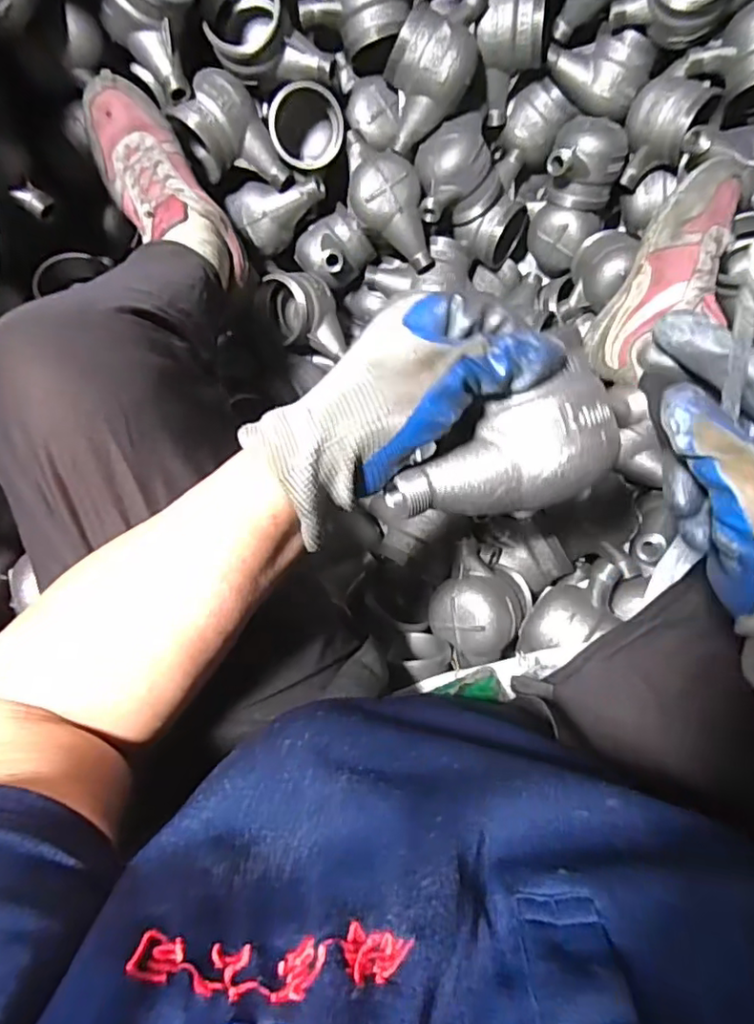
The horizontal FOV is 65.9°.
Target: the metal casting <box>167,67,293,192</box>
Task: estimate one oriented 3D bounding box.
[{"bbox_3d":[-0.156,-0.395,0.619,0.078,0.076,0.121,-31,132,5],"label":"metal casting"}]

